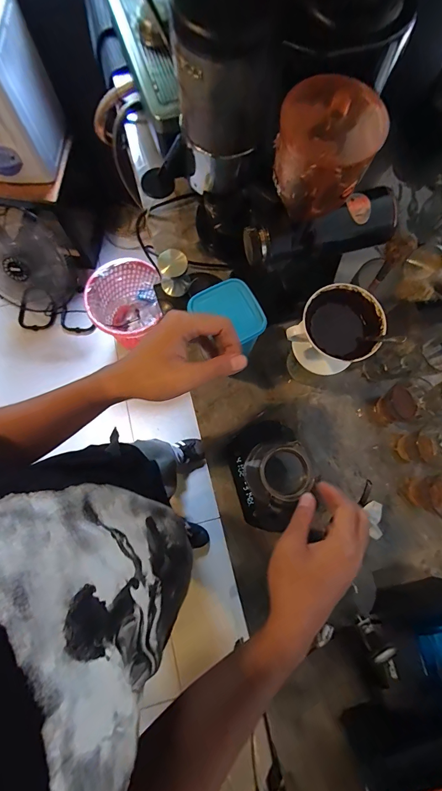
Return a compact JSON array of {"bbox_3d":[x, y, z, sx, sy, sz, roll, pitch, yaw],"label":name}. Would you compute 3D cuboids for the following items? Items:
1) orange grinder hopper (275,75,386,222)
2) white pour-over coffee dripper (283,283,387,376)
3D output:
[{"bbox_3d":[0.112,-0.265,0.370,0.102,0.135,0.084,22,78,4],"label":"orange grinder hopper"},{"bbox_3d":[0.172,-0.097,0.509,0.111,0.095,0.106,0,78,-1],"label":"white pour-over coffee dripper"}]

